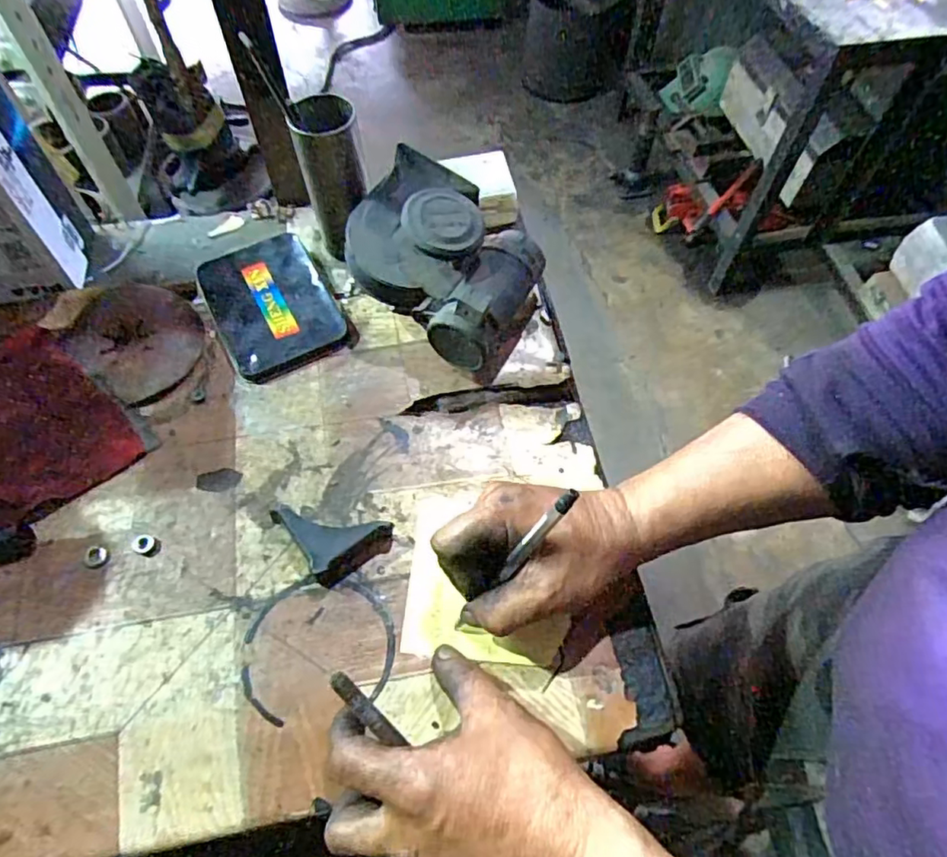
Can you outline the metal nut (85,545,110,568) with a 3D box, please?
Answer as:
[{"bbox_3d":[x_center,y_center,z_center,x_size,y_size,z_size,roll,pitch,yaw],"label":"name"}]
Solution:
[{"bbox_3d":[-0.250,0.084,0.396,0.016,0.004,0.014,25,62,12],"label":"metal nut"}]

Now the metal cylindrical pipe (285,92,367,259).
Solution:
[{"bbox_3d":[-0.111,-0.203,0.488,0.046,0.116,0.047,1,60,-1],"label":"metal cylindrical pipe"}]

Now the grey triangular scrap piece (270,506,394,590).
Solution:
[{"bbox_3d":[-0.094,0.078,0.391,0.075,0.027,0.042,3,60,0],"label":"grey triangular scrap piece"}]

